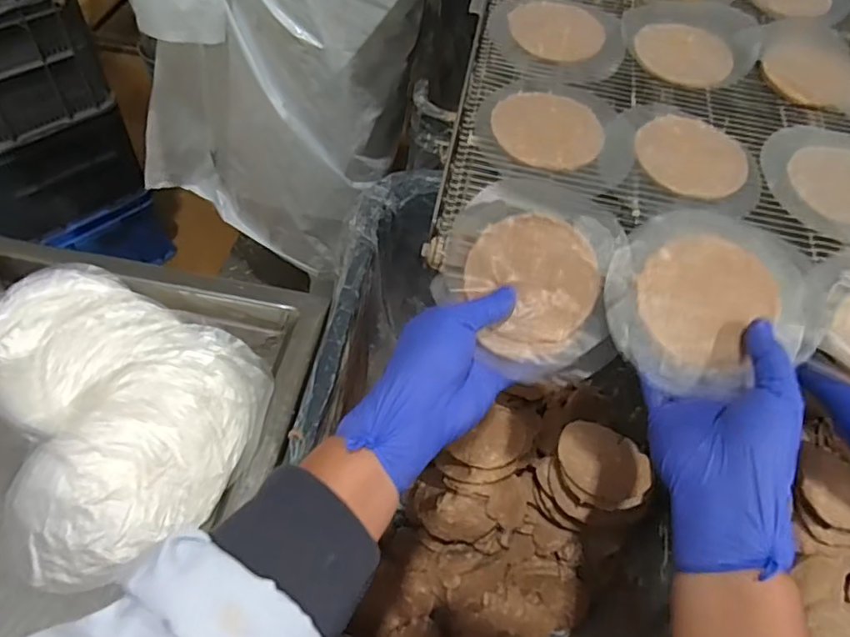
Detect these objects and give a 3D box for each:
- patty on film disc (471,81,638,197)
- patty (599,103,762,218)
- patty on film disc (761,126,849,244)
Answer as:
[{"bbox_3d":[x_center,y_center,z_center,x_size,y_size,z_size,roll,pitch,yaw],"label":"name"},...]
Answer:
[{"bbox_3d":[0.102,-0.148,0.454,0.118,0.005,0.117,2,58,-3],"label":"patty on film disc"},{"bbox_3d":[0.198,-0.124,0.449,0.116,0.008,0.112,2,58,-3],"label":"patty"},{"bbox_3d":[0.322,-0.106,0.449,0.117,0.008,0.114,28,56,14],"label":"patty on film disc"}]

